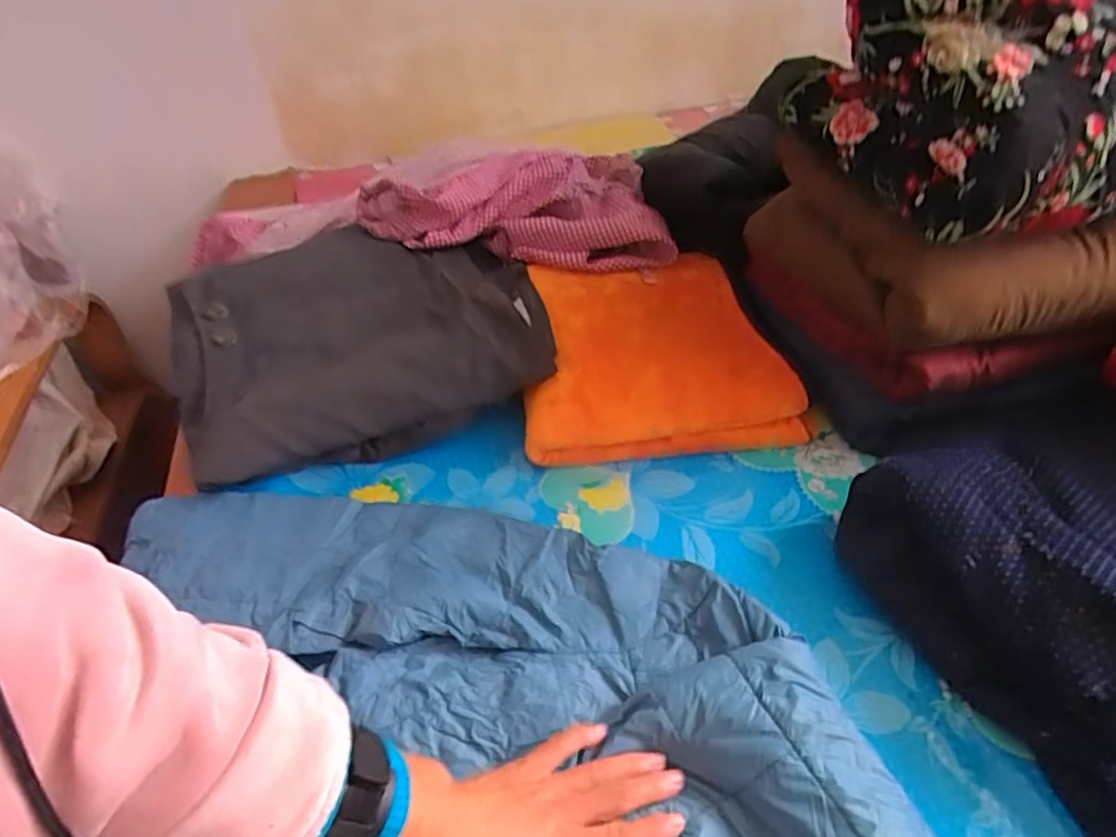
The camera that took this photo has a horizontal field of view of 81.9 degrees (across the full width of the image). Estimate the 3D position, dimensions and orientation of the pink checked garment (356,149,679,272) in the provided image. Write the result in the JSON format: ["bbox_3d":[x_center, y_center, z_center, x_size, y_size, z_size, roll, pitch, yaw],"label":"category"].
[{"bbox_3d":[-0.062,-0.284,0.875,0.419,0.079,0.204,2,47,2],"label":"pink checked garment"}]

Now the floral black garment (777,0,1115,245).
[{"bbox_3d":[0.428,-0.312,0.546,0.351,0.176,0.273,-14,44,-8],"label":"floral black garment"}]

